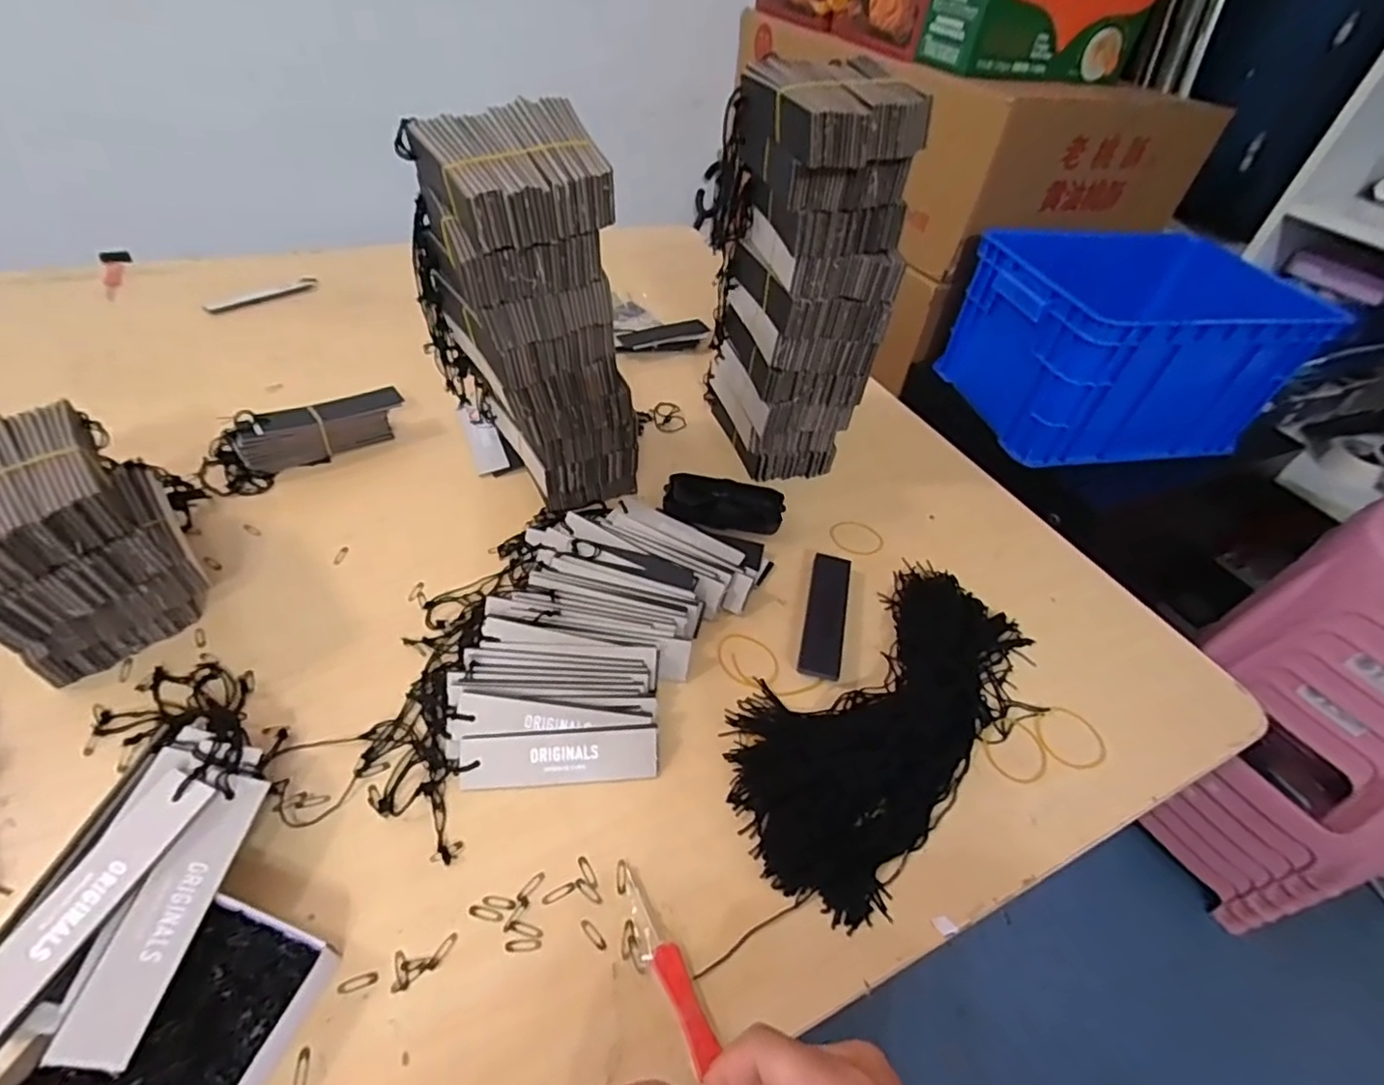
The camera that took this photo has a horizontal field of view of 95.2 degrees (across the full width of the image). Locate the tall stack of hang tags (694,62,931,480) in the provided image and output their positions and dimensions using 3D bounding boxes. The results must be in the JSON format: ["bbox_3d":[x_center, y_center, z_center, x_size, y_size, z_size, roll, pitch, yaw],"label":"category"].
[{"bbox_3d":[0.090,-0.224,0.576,0.101,0.325,0.162,-10,48,-16],"label":"tall stack of hang tags"}]

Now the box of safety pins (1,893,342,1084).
[{"bbox_3d":[-0.241,0.233,0.298,0.100,0.028,0.104,15,46,8],"label":"box of safety pins"}]

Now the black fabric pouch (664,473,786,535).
[{"bbox_3d":[0.029,-0.034,0.595,0.109,0.025,0.059,6,45,-1],"label":"black fabric pouch"}]

